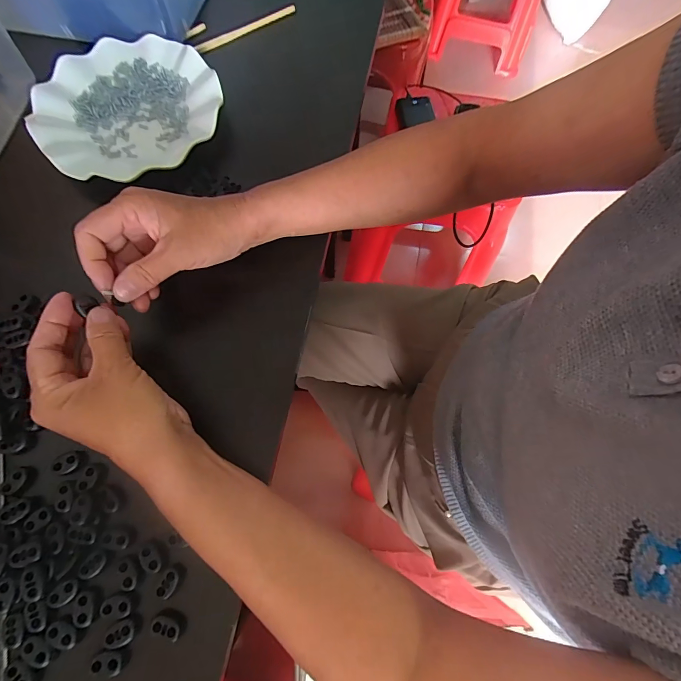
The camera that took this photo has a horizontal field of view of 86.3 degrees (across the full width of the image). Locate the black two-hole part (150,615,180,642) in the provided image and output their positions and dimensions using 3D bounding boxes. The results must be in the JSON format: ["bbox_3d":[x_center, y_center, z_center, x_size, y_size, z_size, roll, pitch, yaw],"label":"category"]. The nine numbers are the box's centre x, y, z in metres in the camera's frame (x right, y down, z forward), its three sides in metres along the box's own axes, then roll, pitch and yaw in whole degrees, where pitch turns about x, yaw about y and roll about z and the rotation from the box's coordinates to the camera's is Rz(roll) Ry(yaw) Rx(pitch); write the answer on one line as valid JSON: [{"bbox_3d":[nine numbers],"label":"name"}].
[{"bbox_3d":[-0.118,0.195,0.247,0.020,0.012,0.010,23,73,6],"label":"black two-hole part"}]

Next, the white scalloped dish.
[{"bbox_3d":[-0.218,-0.241,0.377,0.178,0.021,0.178,0,72,-1],"label":"white scalloped dish"}]

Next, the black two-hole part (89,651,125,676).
[{"bbox_3d":[-0.153,0.211,0.237,0.019,0.007,0.012,0,72,-1],"label":"black two-hole part"}]

